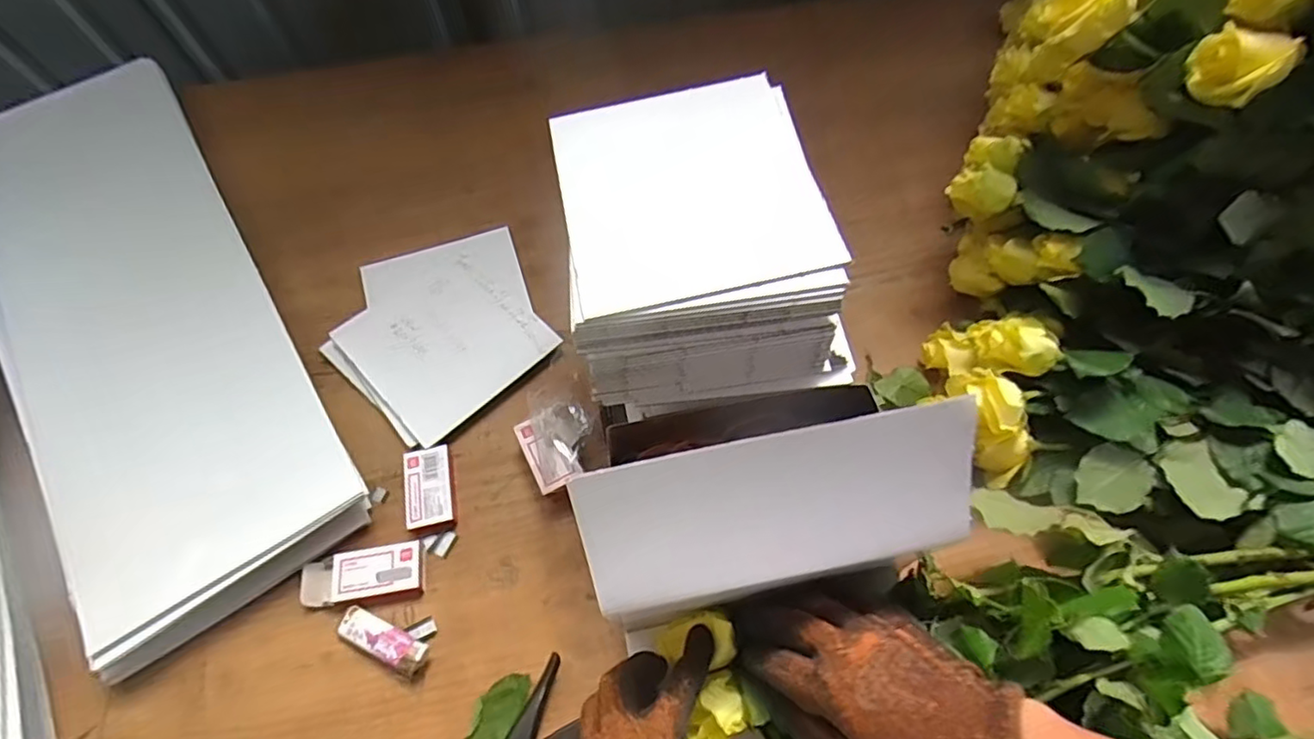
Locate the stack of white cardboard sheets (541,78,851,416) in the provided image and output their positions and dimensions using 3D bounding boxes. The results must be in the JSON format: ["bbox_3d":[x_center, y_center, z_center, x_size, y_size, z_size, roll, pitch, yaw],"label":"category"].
[{"bbox_3d":[0.031,-0.089,0.433,0.184,0.106,0.200,-8,64,-3],"label":"stack of white cardboard sheets"}]

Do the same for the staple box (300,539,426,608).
[{"bbox_3d":[-0.235,0.166,0.497,0.094,0.012,0.043,-9,64,-3],"label":"staple box"}]

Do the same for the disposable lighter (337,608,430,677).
[{"bbox_3d":[-0.210,0.206,0.475,0.078,0.018,0.023,22,66,15],"label":"disposable lighter"}]

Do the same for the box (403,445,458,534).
[{"bbox_3d":[-0.194,0.102,0.529,0.038,0.016,0.070,-13,64,-5],"label":"box"}]

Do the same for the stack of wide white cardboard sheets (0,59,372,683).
[{"bbox_3d":[-0.490,-0.051,0.593,0.218,0.048,0.605,-31,69,-14],"label":"stack of wide white cardboard sheets"}]

